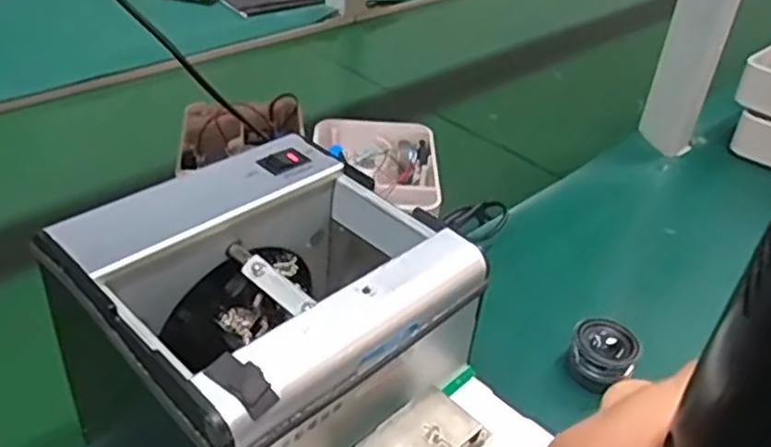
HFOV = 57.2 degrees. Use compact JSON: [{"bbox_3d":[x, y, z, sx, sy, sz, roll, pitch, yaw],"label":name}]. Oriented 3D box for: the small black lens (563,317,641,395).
[{"bbox_3d":[0.130,0.079,0.426,0.038,0.026,0.037,22,39,22],"label":"small black lens"}]

